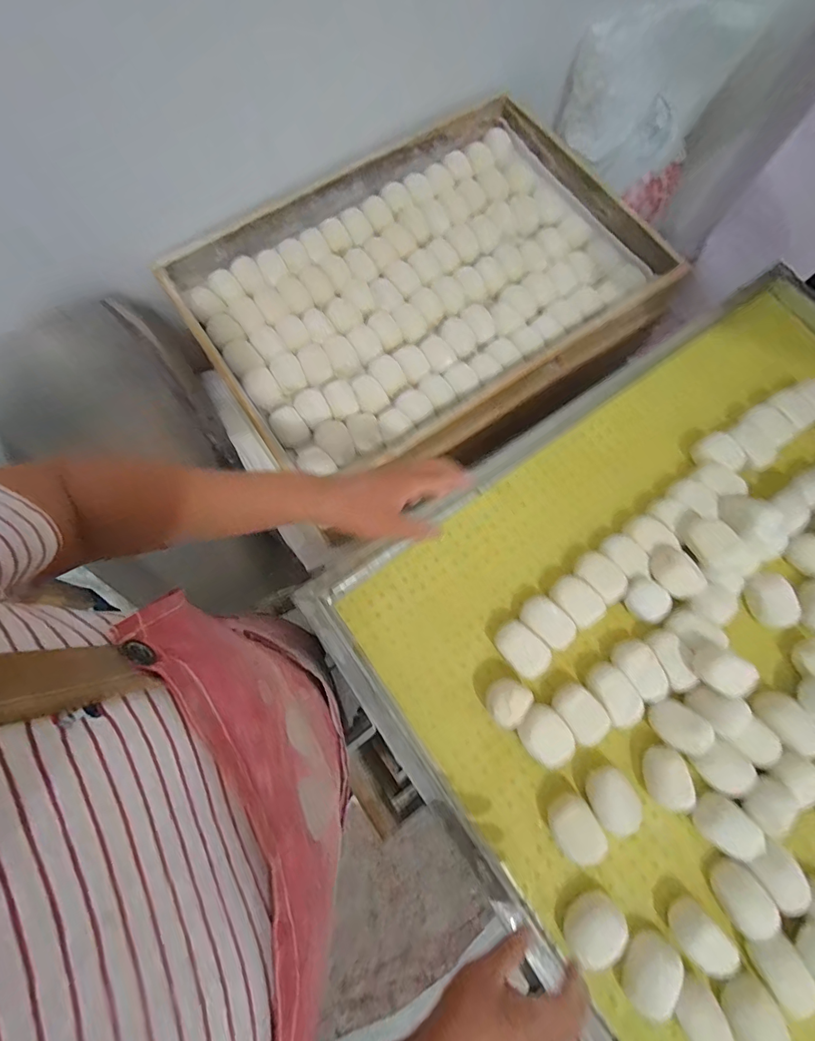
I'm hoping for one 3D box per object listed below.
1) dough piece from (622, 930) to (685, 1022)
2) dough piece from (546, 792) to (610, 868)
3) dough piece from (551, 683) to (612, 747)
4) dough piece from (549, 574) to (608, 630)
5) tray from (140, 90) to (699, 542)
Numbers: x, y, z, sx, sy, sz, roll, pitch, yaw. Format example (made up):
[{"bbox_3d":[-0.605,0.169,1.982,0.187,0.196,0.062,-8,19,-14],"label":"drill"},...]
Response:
[{"bbox_3d":[0.285,0.529,0.493,0.048,0.032,0.076,41,77,7],"label":"dough piece"},{"bbox_3d":[0.215,0.394,0.540,0.057,0.029,0.066,-30,79,-10],"label":"dough piece"},{"bbox_3d":[0.228,0.256,0.562,0.050,0.036,0.075,-33,74,-8],"label":"dough piece"},{"bbox_3d":[0.238,0.115,0.599,0.051,0.034,0.072,-35,80,-11],"label":"dough piece"},{"bbox_3d":[0.033,-0.433,0.782,0.784,0.069,0.559,-35,76,-10],"label":"tray"}]

